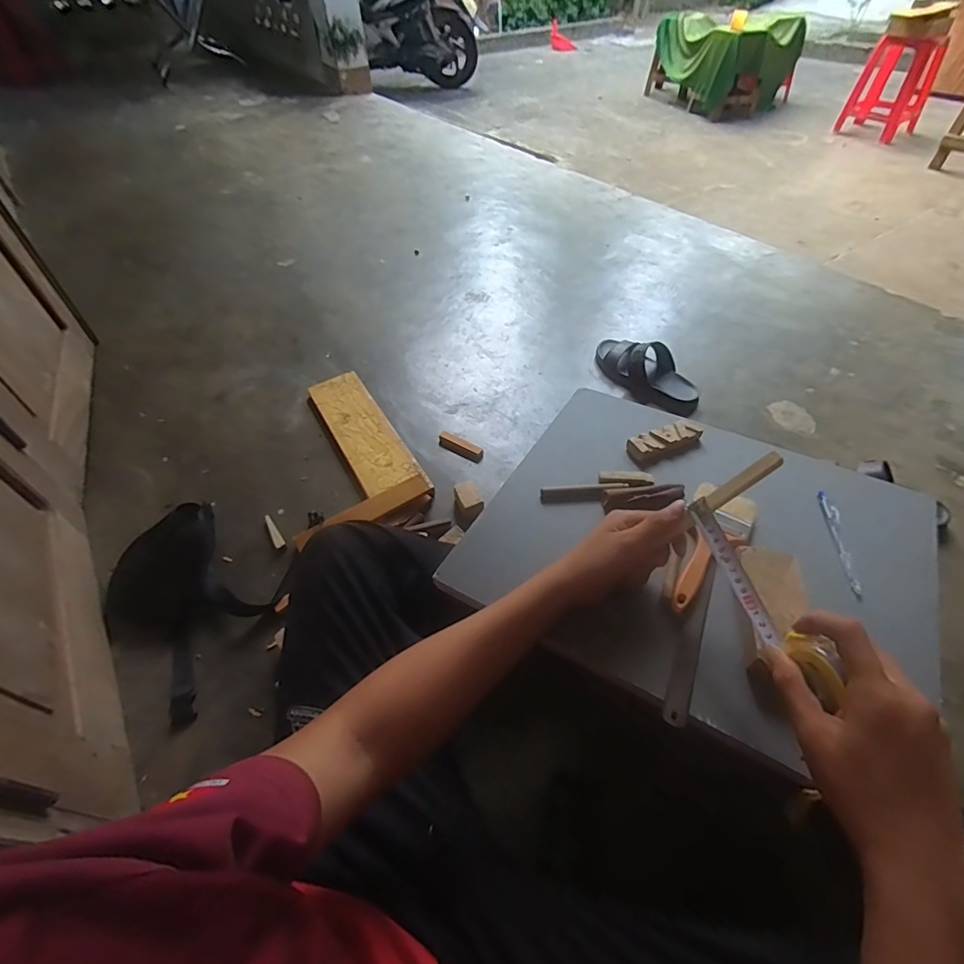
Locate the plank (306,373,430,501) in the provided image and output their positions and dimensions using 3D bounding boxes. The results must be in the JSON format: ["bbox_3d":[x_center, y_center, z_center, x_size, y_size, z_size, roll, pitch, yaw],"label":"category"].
[{"bbox_3d":[-0.247,-0.102,1.014,0.115,0.031,0.386,-24,51,-21],"label":"plank"}]

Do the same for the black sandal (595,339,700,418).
[{"bbox_3d":[0.371,-0.255,1.118,0.100,0.081,0.279,-32,55,-27],"label":"black sandal"}]

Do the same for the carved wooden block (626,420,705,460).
[{"bbox_3d":[0.244,-0.057,0.660,0.101,0.015,0.035,-17,51,-12],"label":"carved wooden block"}]

